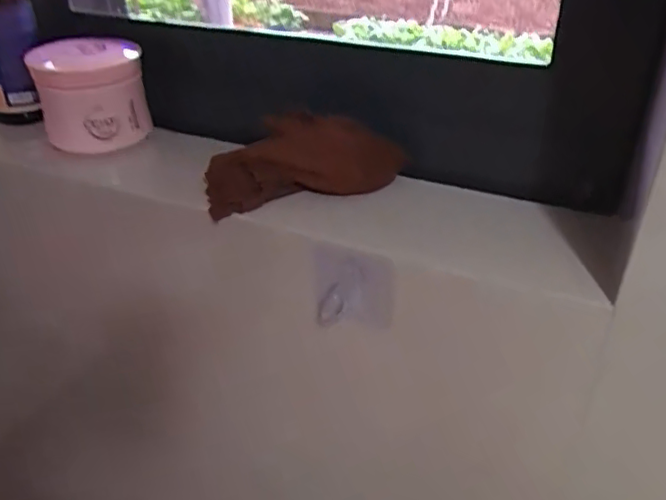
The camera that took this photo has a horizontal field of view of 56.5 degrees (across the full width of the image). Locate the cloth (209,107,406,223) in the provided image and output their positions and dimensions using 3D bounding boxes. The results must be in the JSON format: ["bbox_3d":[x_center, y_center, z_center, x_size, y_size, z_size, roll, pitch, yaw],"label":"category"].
[{"bbox_3d":[-0.024,-0.080,0.533,0.173,0.057,0.059,-10,34,-14],"label":"cloth"}]

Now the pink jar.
[{"bbox_3d":[-0.239,-0.154,0.611,0.102,0.087,0.114,-11,35,-17],"label":"pink jar"}]

